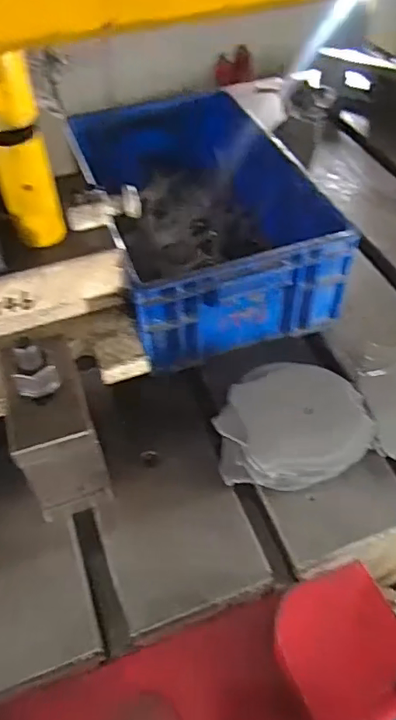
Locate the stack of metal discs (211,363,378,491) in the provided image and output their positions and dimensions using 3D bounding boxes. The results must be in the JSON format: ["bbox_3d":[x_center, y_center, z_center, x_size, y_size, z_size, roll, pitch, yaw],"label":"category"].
[{"bbox_3d":[0.113,0.088,0.671,0.177,0.102,0.146,-12,51,-8],"label":"stack of metal discs"}]

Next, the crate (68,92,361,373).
[{"bbox_3d":[-0.009,-0.237,0.886,0.315,0.172,0.487,-17,51,-12],"label":"crate"}]

